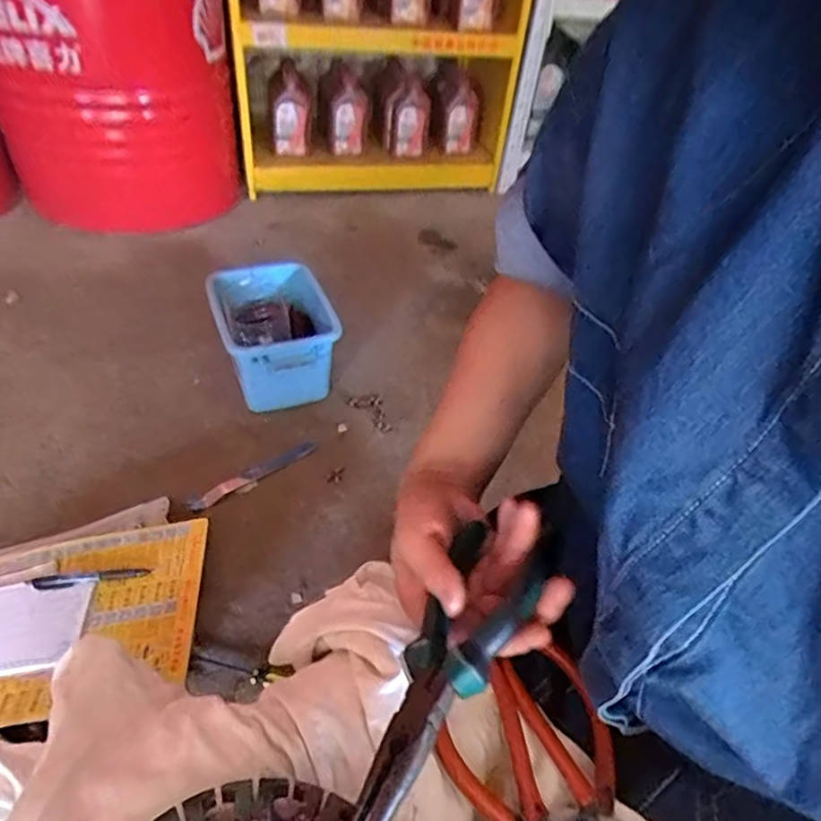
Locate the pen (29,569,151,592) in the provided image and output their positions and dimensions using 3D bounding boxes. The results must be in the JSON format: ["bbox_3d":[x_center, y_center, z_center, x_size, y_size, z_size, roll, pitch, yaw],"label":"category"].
[{"bbox_3d":[-0.362,0.191,0.657,0.126,0.014,0.018,1,43,-7],"label":"pen"}]

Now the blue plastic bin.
[{"bbox_3d":[-0.239,-0.128,1.058,0.205,0.192,0.230,-12,46,-20],"label":"blue plastic bin"}]

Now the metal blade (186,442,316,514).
[{"bbox_3d":[-0.250,0.102,0.940,0.227,0.010,0.032,-30,54,-34],"label":"metal blade"}]

